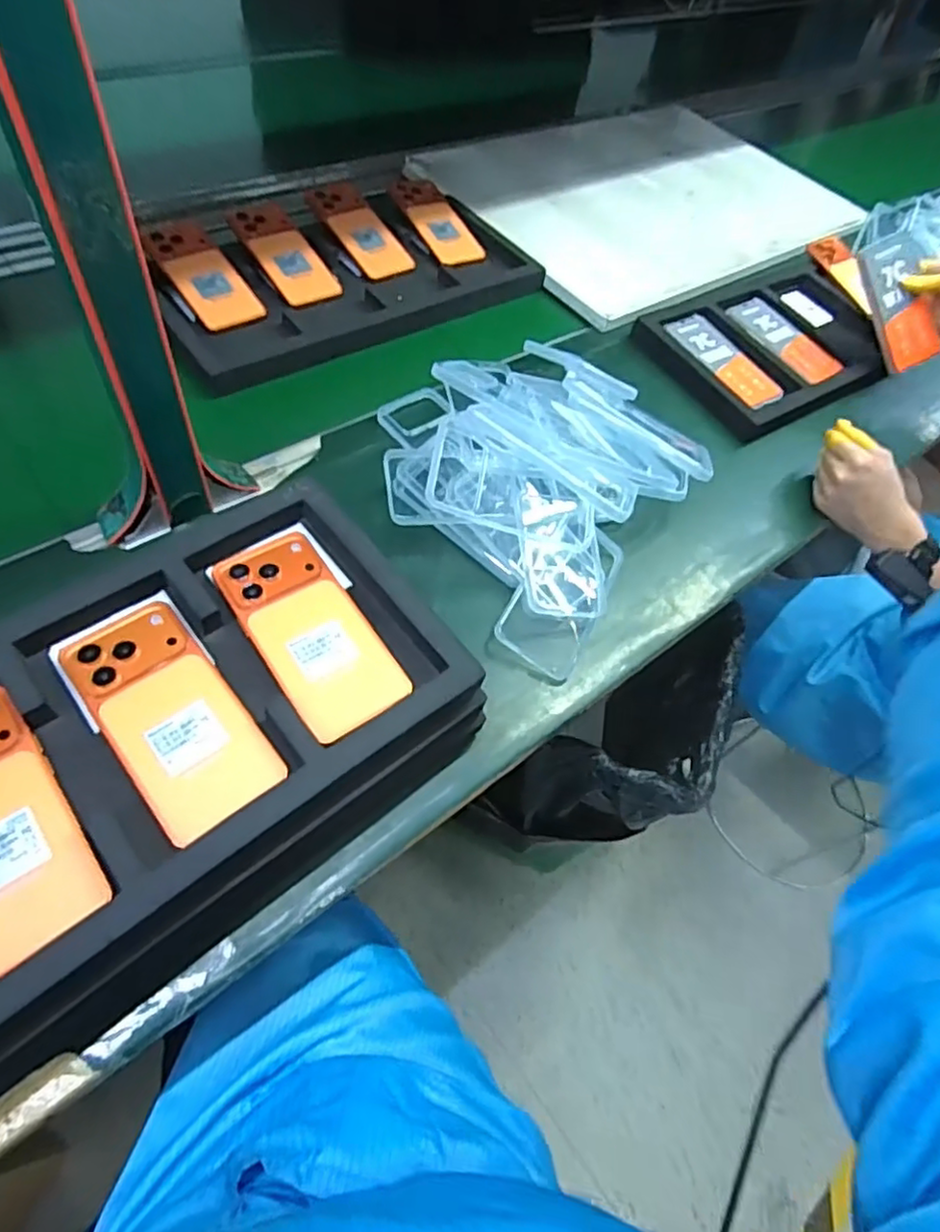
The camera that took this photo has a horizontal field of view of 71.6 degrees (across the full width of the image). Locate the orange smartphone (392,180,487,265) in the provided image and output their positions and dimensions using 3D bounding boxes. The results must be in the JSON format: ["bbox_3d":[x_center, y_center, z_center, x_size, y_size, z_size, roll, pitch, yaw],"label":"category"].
[{"bbox_3d":[-0.047,-0.553,0.911,0.074,0.007,0.164,-27,76,-22],"label":"orange smartphone"}]

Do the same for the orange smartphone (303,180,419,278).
[{"bbox_3d":[-0.145,-0.511,0.860,0.074,0.010,0.173,-30,76,-24],"label":"orange smartphone"}]

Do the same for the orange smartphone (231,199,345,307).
[{"bbox_3d":[-0.229,-0.451,0.810,0.075,0.008,0.169,-29,76,-23],"label":"orange smartphone"}]

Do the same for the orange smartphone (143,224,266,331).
[{"bbox_3d":[-0.315,-0.402,0.765,0.075,0.013,0.169,-35,79,-26],"label":"orange smartphone"}]

